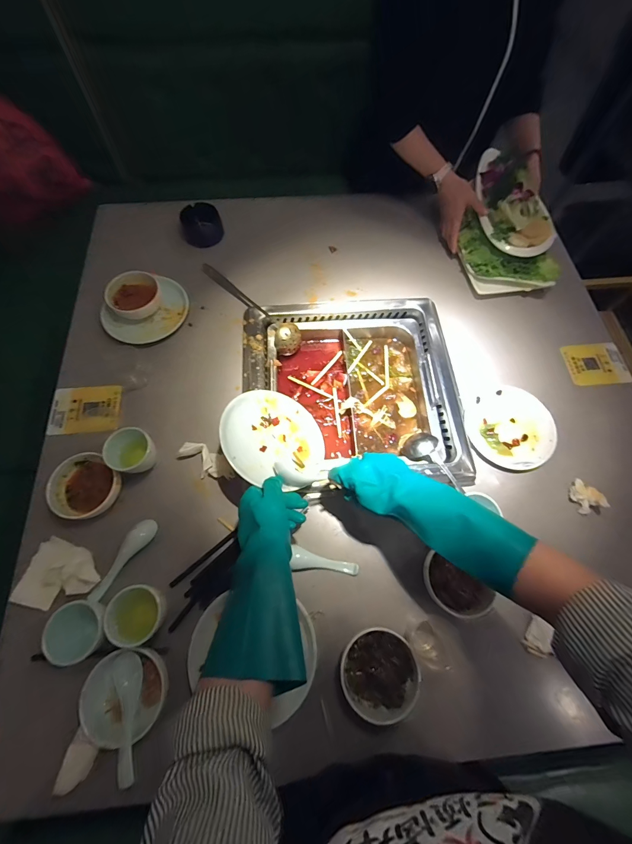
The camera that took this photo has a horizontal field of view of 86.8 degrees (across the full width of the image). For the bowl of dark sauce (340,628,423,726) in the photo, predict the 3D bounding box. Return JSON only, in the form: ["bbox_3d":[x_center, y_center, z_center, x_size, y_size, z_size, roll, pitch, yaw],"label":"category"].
[{"bbox_3d":[0.091,0.358,0.482,0.106,0.042,0.103,0,68,0],"label":"bowl of dark sauce"}]

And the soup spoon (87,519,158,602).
[{"bbox_3d":[-0.318,0.219,0.547,0.036,0.029,0.130,27,71,10],"label":"soup spoon"}]

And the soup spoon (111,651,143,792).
[{"bbox_3d":[-0.255,0.395,0.453,0.035,0.024,0.142,-17,54,-7],"label":"soup spoon"}]

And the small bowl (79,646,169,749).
[{"bbox_3d":[-0.260,0.377,0.471,0.105,0.053,0.106,0,68,0],"label":"small bowl"}]

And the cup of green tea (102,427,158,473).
[{"bbox_3d":[-0.314,0.052,0.575,0.056,0.074,0.070,24,70,9],"label":"cup of green tea"}]

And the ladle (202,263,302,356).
[{"bbox_3d":[-0.145,-0.272,0.763,0.066,0.050,0.308,-39,73,-14],"label":"ladle"}]

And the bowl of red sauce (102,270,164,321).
[{"bbox_3d":[-0.379,-0.262,0.701,0.107,0.045,0.084,-28,71,-12],"label":"bowl of red sauce"}]

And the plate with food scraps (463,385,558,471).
[{"bbox_3d":[0.369,0.006,0.640,0.158,0.017,0.166,0,68,0],"label":"plate with food scraps"}]

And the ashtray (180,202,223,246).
[{"bbox_3d":[-0.280,-0.485,0.822,0.088,0.062,0.081,0,67,-1],"label":"ashtray"}]

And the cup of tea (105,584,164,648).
[{"bbox_3d":[-0.254,0.275,0.487,0.066,0.069,0.072,0,67,-1],"label":"cup of tea"}]

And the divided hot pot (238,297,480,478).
[{"bbox_3d":[0.068,-0.069,0.702,0.430,0.084,0.410,-2,68,-2],"label":"divided hot pot"}]

